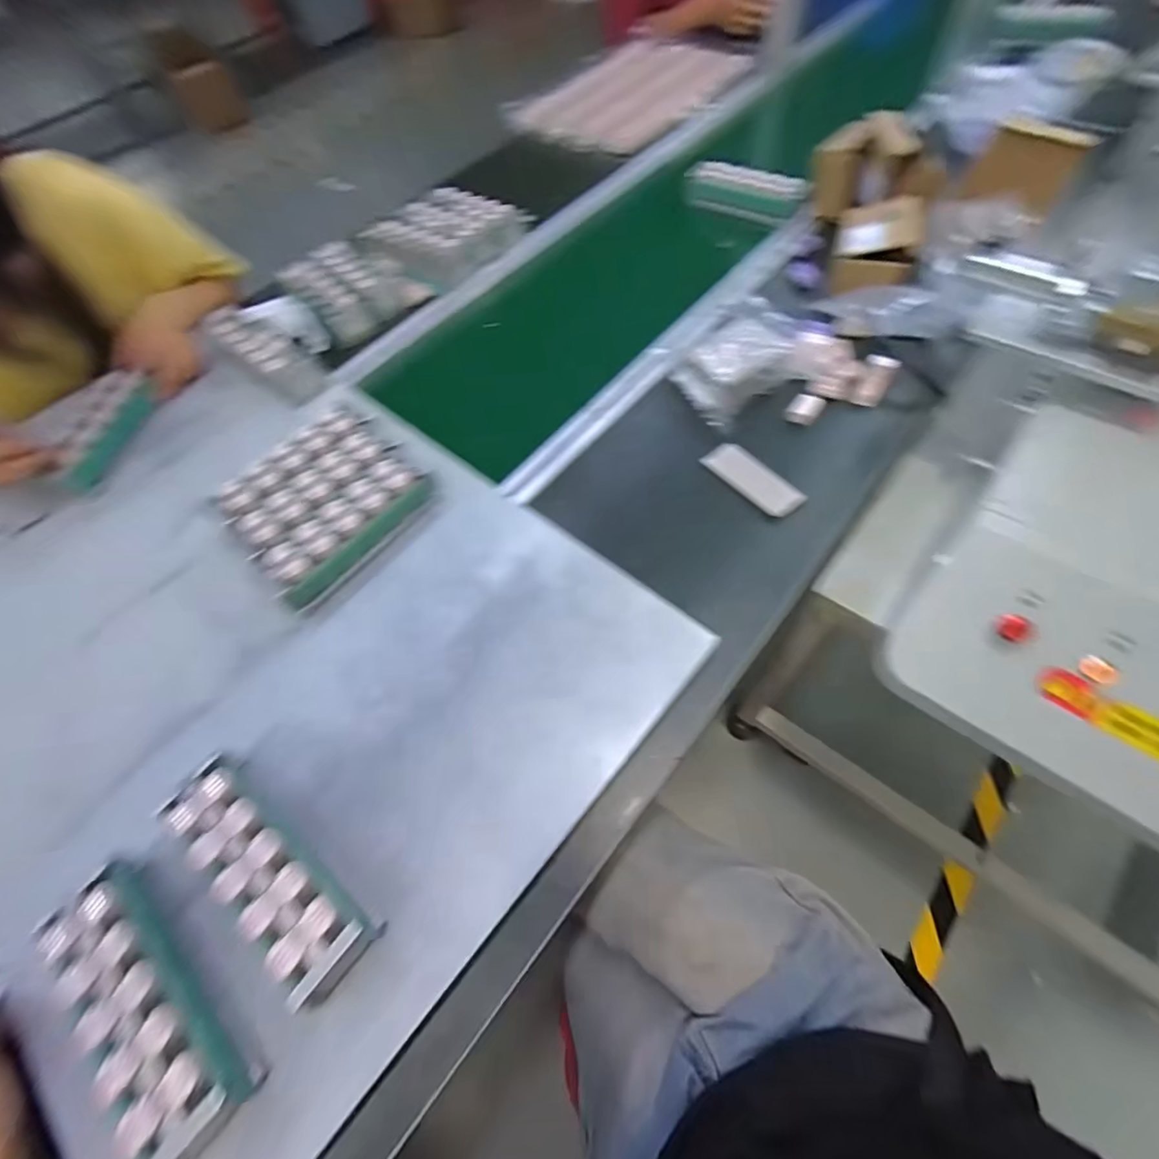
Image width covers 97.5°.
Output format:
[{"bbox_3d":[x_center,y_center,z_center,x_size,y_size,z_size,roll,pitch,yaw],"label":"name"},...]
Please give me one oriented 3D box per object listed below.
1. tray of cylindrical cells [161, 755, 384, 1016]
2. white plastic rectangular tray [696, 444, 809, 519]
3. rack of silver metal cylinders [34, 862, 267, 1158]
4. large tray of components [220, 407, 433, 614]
[{"bbox_3d":[-0.231,0.212,0.376,0.190,0.047,0.056,34,69,21],"label":"tray of cylindrical cells"},{"bbox_3d":[0.195,-0.116,0.573,0.047,0.005,0.116,-37,64,-15],"label":"white plastic rectangular tray"},{"bbox_3d":[-0.289,0.283,0.342,0.181,0.050,0.064,37,70,22],"label":"rack of silver metal cylinders"},{"bbox_3d":[-0.273,-0.086,0.547,0.188,0.044,0.192,40,71,23],"label":"large tray of components"}]

